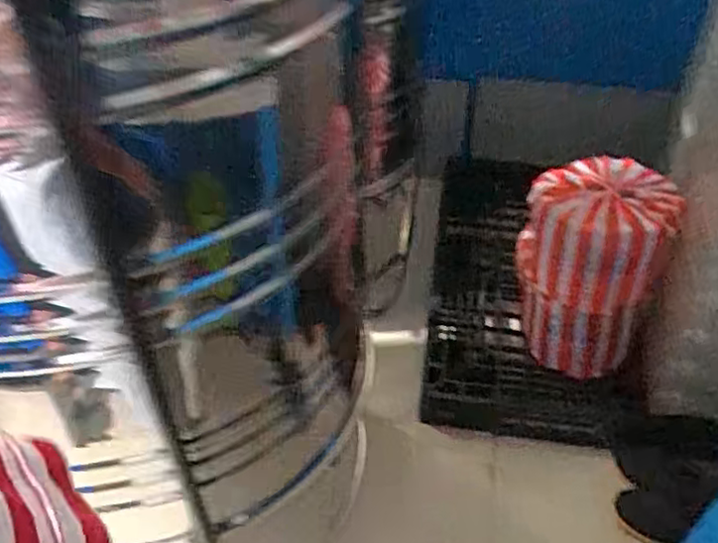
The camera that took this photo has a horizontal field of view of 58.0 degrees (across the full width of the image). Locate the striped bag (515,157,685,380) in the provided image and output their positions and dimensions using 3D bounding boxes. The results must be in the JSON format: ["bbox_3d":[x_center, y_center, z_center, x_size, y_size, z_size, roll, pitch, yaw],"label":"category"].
[{"bbox_3d":[0.574,-0.014,1.607,0.334,0.437,0.338,23,47,25],"label":"striped bag"}]

